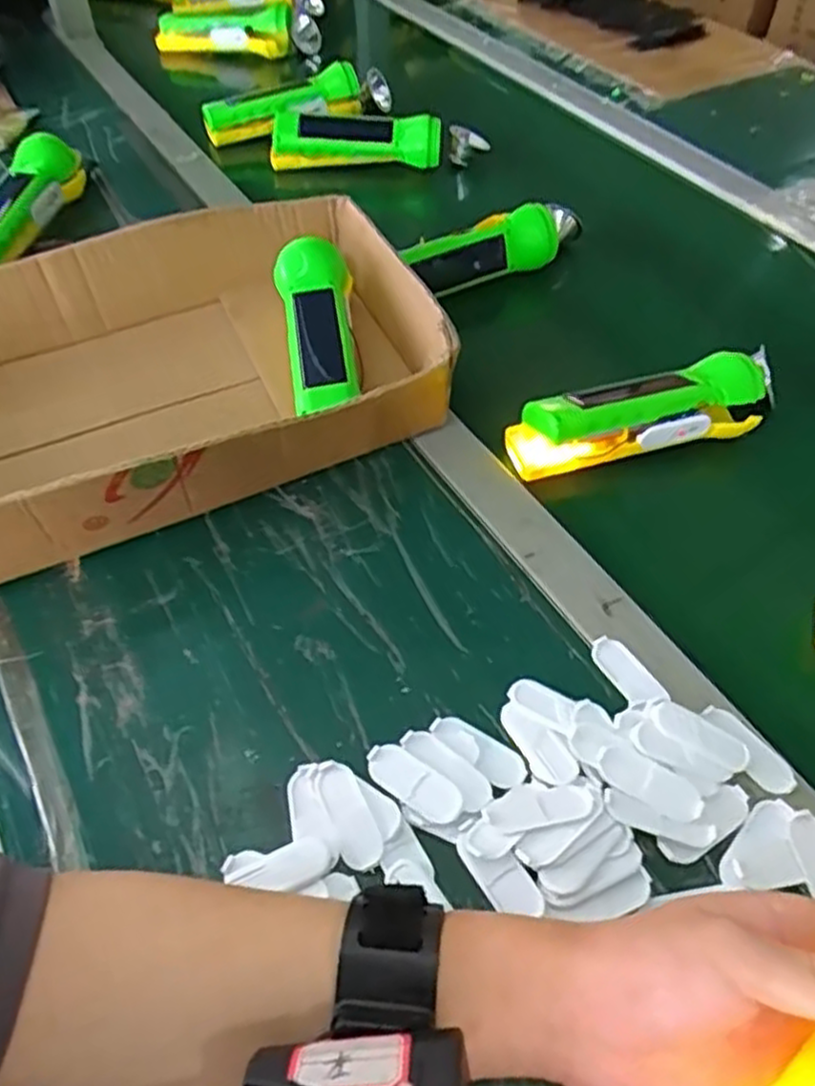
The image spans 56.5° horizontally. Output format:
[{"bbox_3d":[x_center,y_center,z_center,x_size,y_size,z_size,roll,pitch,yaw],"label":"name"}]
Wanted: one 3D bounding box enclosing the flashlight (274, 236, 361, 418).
[{"bbox_3d":[-0.059,-0.147,0.509,0.050,0.034,0.149,-7,51,-6],"label":"flashlight"}]

